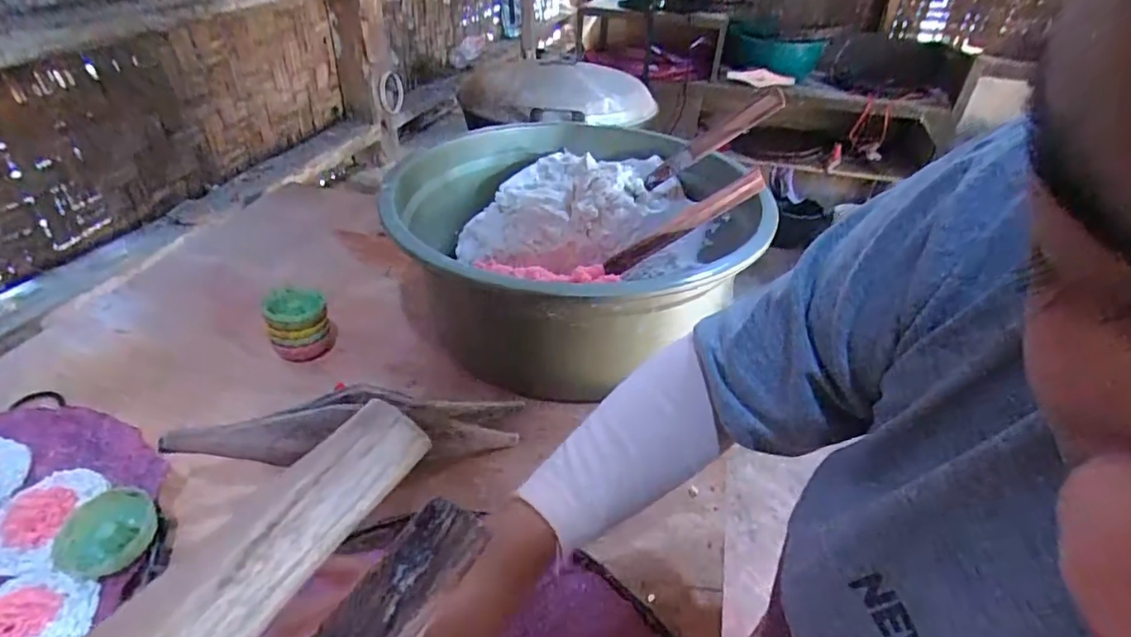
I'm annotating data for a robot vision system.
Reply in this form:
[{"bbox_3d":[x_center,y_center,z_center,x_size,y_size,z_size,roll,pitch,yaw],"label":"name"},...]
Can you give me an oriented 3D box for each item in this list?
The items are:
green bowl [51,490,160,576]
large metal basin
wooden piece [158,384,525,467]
[{"bbox_3d":[-0.325,0.149,0.399,0.062,0.020,0.059,3,35,-2],"label":"green bowl"},{"bbox_3d":[0.007,-0.084,0.660,0.401,0.211,0.385,3,35,-2],"label":"large metal basin"},{"bbox_3d":[-0.167,0.093,0.488,0.289,0.049,0.058,5,31,-32],"label":"wooden piece"}]

